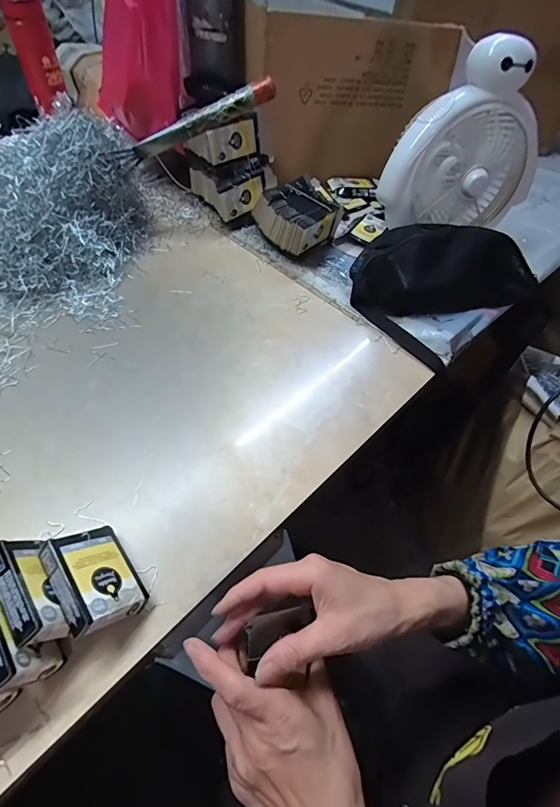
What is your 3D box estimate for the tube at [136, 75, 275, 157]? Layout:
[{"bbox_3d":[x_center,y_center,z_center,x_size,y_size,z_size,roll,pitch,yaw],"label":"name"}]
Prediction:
[{"bbox_3d":[-0.107,-0.393,0.540,0.209,0.027,0.019,-16,52,13],"label":"tube"}]

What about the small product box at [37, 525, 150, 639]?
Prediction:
[{"bbox_3d":[-0.147,0.131,0.306,0.087,0.018,0.057,48,21,25],"label":"small product box"}]

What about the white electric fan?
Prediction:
[{"bbox_3d":[0.280,-0.372,0.598,0.213,0.262,0.131,18,53,6],"label":"white electric fan"}]

